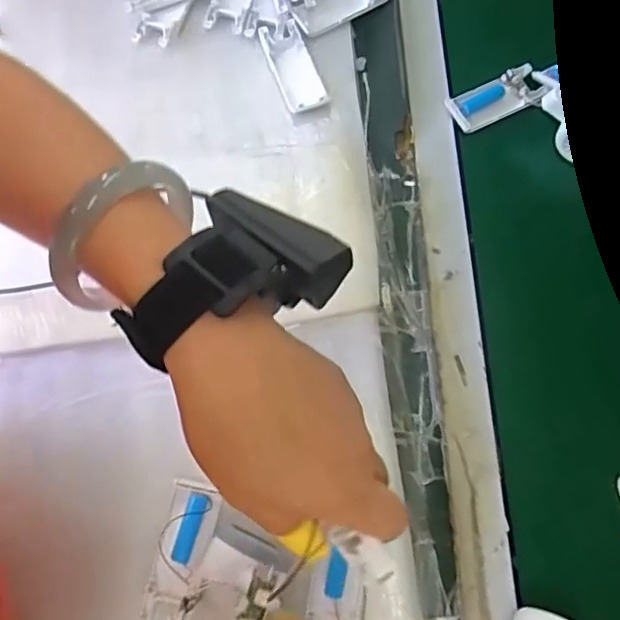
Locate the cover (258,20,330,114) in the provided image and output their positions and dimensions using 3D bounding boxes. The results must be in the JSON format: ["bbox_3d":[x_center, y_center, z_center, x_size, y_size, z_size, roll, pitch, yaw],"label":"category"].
[{"bbox_3d":[-0.016,-0.240,0.581,0.043,0.010,0.101,-19,74,-8],"label":"cover"}]

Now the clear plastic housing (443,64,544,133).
[{"bbox_3d":[0.188,-0.212,0.592,0.103,0.013,0.042,-27,75,-10],"label":"clear plastic housing"}]

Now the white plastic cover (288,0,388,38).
[{"bbox_3d":[0.032,-0.317,0.607,0.107,0.012,0.044,-32,76,-11],"label":"white plastic cover"}]

